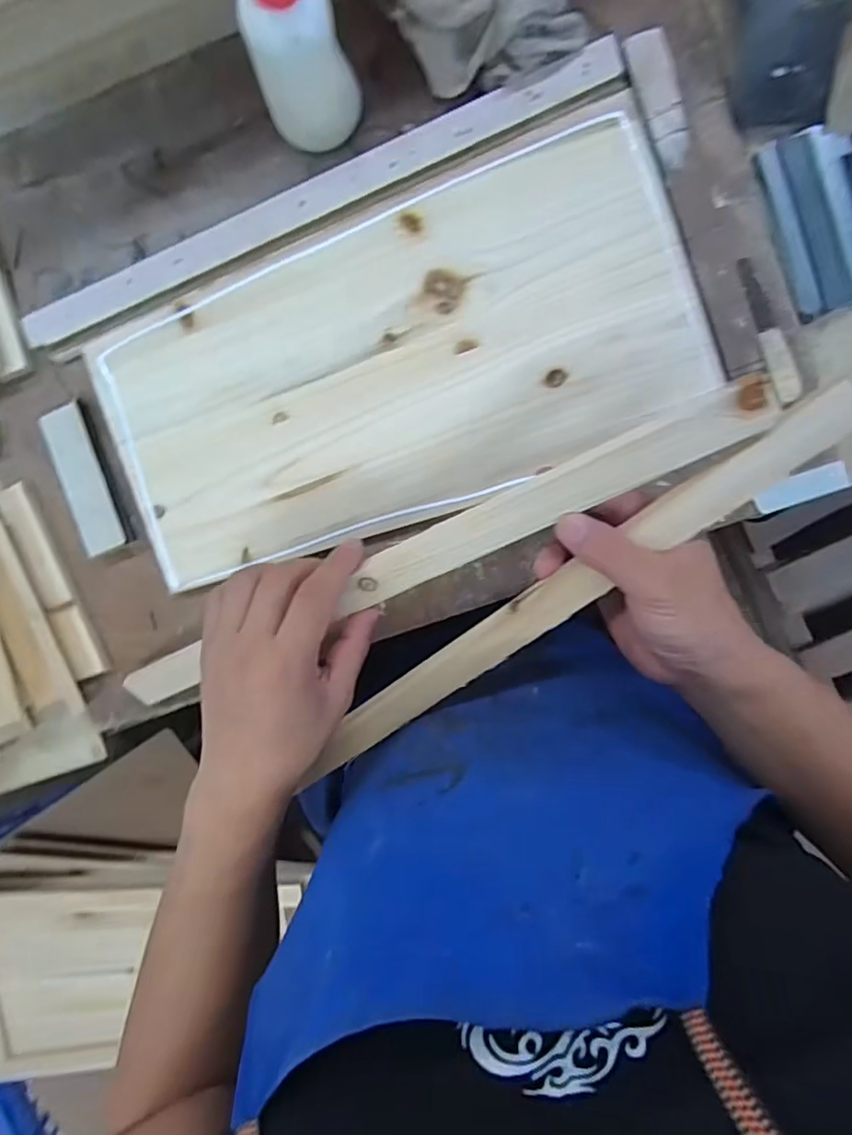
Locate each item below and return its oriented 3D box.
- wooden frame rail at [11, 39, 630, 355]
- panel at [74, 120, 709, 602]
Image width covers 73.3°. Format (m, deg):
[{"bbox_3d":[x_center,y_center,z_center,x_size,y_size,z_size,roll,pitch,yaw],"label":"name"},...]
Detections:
[{"bbox_3d":[-0.083,-0.260,0.403,0.450,0.009,0.031,-22,93,6],"label":"wooden frame rail"},{"bbox_3d":[-0.023,-0.139,0.412,0.423,0.009,0.216,-22,93,6],"label":"panel"}]

